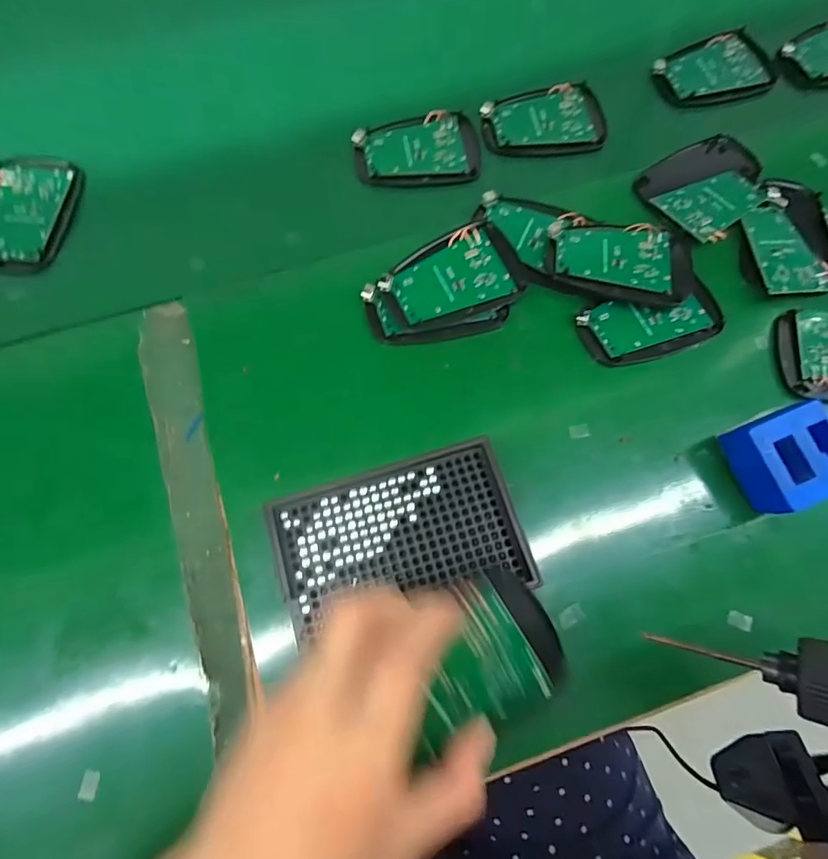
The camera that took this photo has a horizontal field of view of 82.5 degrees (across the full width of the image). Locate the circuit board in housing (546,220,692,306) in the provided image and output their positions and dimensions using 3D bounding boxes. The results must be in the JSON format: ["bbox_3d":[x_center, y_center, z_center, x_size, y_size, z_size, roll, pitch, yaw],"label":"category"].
[{"bbox_3d":[0.144,-0.117,0.330,0.097,0.013,0.059,8,76,1],"label":"circuit board in housing"}]

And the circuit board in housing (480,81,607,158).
[{"bbox_3d":[0.105,-0.251,0.384,0.096,0.013,0.063,-1,76,-2],"label":"circuit board in housing"}]

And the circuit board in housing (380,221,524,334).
[{"bbox_3d":[0.026,-0.106,0.328,0.095,0.012,0.061,-22,77,-7],"label":"circuit board in housing"}]

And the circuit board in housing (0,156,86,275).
[{"bbox_3d":[-0.291,-0.160,0.355,0.064,0.019,0.093,11,76,1],"label":"circuit board in housing"}]

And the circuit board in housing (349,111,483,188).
[{"bbox_3d":[0.002,-0.222,0.375,0.097,0.013,0.058,-5,76,-3],"label":"circuit board in housing"}]

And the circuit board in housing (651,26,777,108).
[{"bbox_3d":[0.254,-0.302,0.397,0.102,0.014,0.061,-14,77,-5],"label":"circuit board in housing"}]

